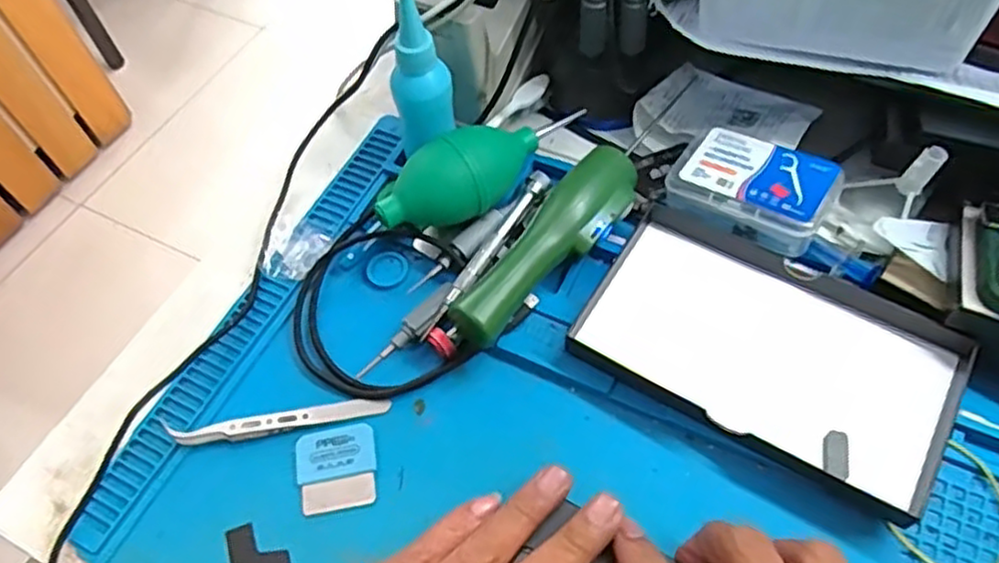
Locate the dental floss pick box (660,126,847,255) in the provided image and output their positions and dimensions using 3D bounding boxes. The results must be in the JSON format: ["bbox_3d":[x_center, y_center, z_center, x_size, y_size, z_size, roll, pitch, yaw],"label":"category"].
[{"bbox_3d":[0.140,-0.052,0.394,0.082,0.029,0.055,26,63,19],"label":"dental floss pick box"}]

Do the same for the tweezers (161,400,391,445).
[{"bbox_3d":[-0.116,0.072,0.364,0.114,0.009,0.013,-9,58,-2],"label":"tweezers"}]

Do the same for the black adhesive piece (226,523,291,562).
[{"bbox_3d":[-0.115,0.129,0.335,0.026,0.004,0.032,-19,58,-14],"label":"black adhesive piece"}]

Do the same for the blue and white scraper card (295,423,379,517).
[{"bbox_3d":[-0.081,0.093,0.353,0.038,0.004,0.041,-12,58,-4],"label":"blue and white scraper card"}]

